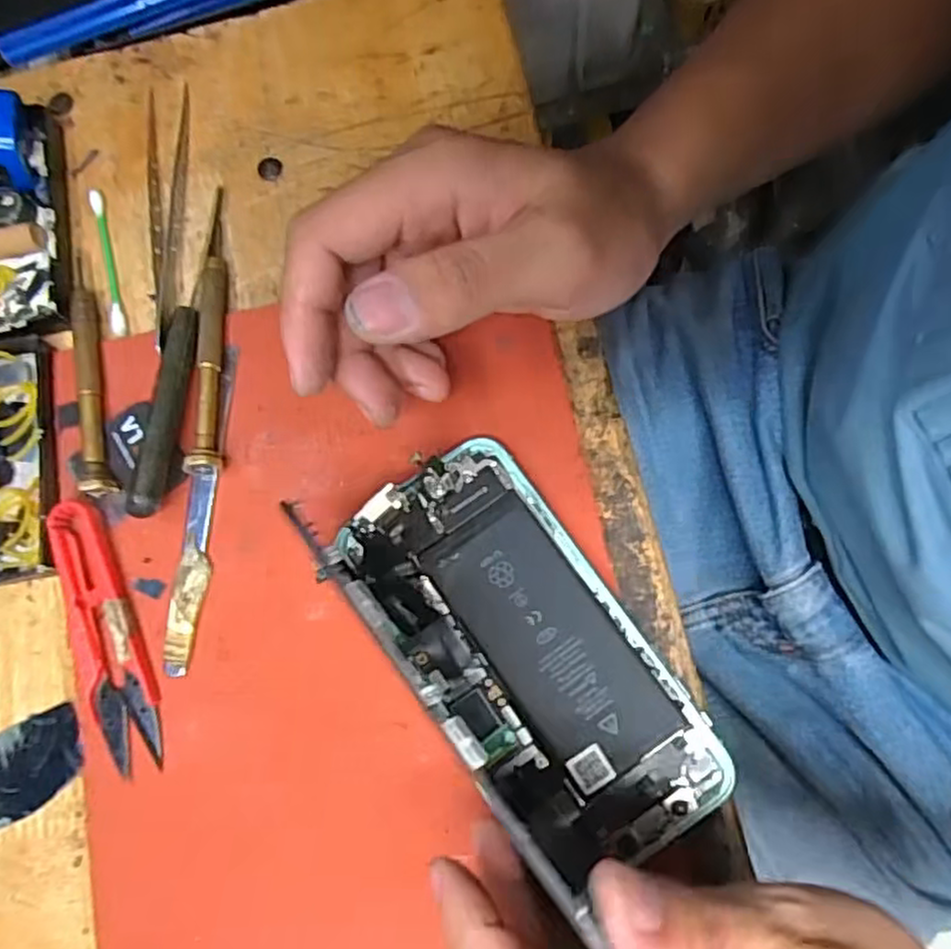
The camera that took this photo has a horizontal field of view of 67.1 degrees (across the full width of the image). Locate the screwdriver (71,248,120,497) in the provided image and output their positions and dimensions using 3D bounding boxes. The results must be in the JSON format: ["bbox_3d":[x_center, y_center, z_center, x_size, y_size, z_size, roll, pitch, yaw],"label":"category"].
[{"bbox_3d":[-0.156,-0.042,0.287,0.011,0.011,0.109,-16,77,1],"label":"screwdriver"}]

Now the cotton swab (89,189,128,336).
[{"bbox_3d":[-0.156,-0.091,0.303,0.006,0.004,0.069,-16,77,1],"label":"cotton swab"}]

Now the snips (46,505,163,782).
[{"bbox_3d":[-0.136,0.057,0.264,0.022,0.012,0.098,-21,77,0],"label":"snips"}]

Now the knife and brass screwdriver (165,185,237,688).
[{"bbox_3d":[-0.105,-0.025,0.279,0.017,0.014,0.194,-1,78,4],"label":"knife and brass screwdriver"}]

